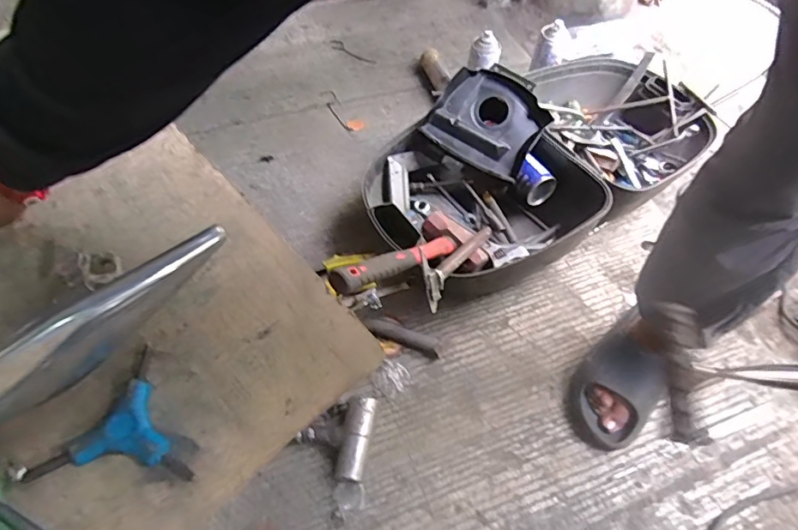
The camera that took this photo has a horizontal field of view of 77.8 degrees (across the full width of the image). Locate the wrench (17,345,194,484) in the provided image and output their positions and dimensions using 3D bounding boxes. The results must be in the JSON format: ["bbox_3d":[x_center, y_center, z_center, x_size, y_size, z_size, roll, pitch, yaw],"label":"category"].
[{"bbox_3d":[-0.186,0.097,0.325,0.099,0.014,0.087,-4,57,-5],"label":"wrench"}]

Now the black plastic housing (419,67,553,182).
[{"bbox_3d":[0.162,-0.268,0.910,0.192,0.036,0.173,34,88,-1],"label":"black plastic housing"}]

